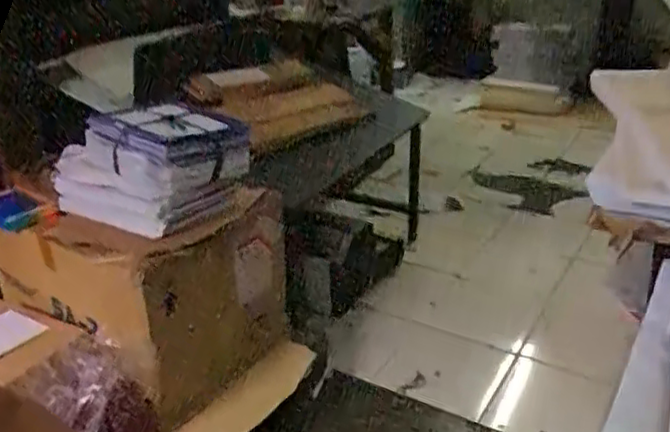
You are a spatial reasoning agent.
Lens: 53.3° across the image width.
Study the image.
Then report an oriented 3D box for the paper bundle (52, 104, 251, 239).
[{"bbox_3d":[-0.426,-0.115,1.501,0.411,0.204,0.241,16,31,32],"label":"paper bundle"}]

